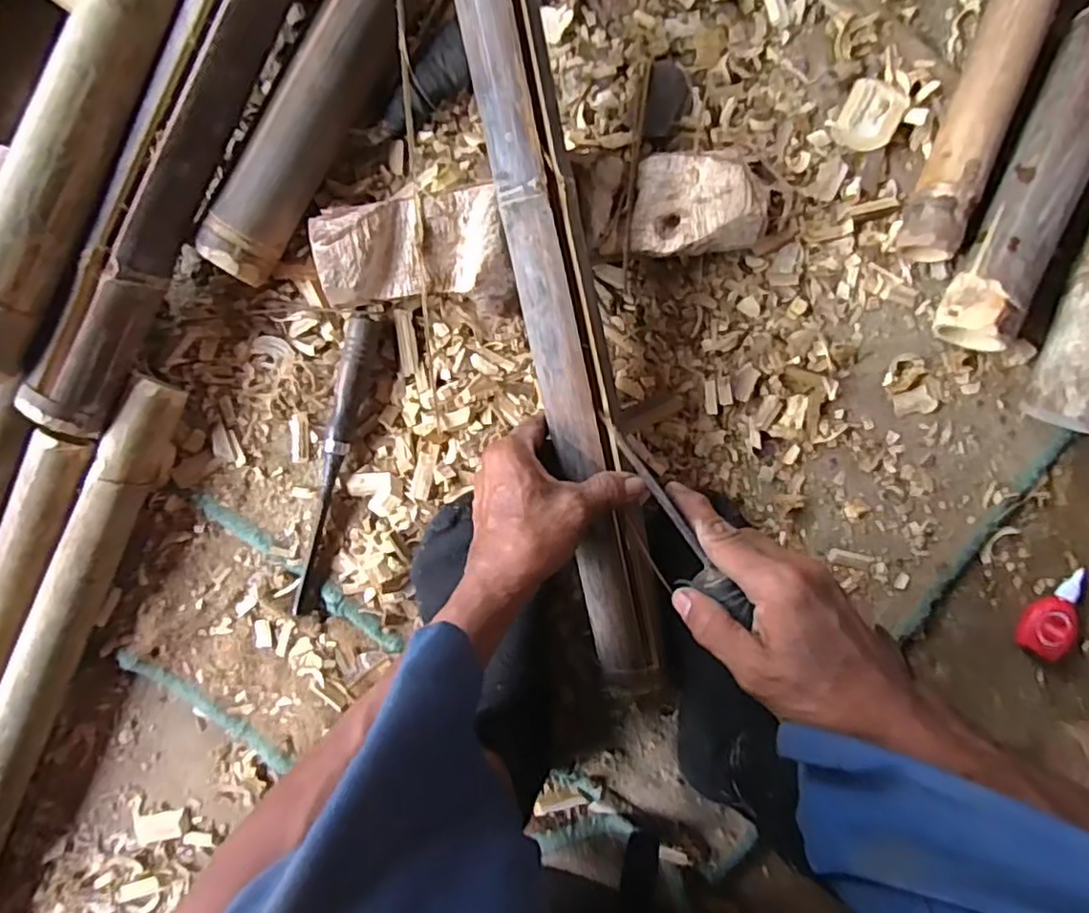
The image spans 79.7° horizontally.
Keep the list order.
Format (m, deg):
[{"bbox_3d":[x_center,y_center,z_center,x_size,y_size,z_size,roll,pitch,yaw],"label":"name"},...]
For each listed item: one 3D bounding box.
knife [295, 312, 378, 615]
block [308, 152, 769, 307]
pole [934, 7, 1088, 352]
[{"bbox_3d":[-0.167,0.009,0.521,0.023,0.020,0.246,12,93,-2],"label":"knife"},{"bbox_3d":[-0.004,-0.171,0.498,0.327,0.059,0.089,-12,94,-1],"label":"block"},{"bbox_3d":[0.380,-0.210,0.506,0.051,0.061,0.261,24,92,-3],"label":"pole"}]

